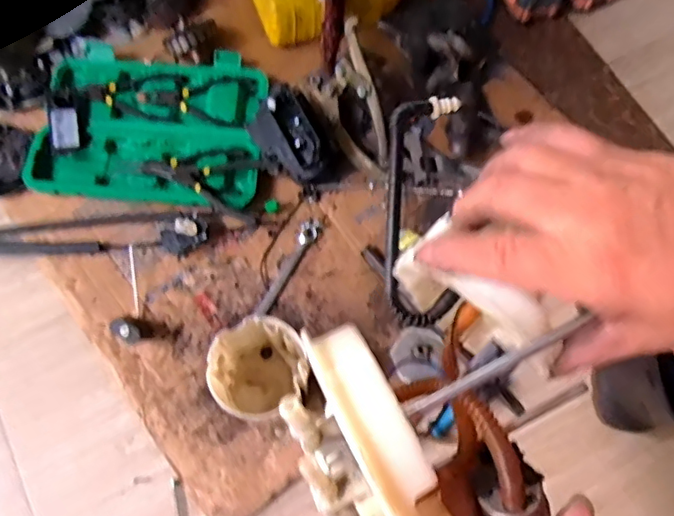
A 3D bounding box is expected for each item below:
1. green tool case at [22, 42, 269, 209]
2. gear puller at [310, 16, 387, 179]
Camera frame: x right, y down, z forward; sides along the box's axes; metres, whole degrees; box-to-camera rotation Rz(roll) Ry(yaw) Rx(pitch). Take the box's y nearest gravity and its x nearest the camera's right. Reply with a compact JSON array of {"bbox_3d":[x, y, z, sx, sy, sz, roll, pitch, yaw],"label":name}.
[{"bbox_3d":[-0.247,-0.185,0.770,0.291,0.030,0.224,6,71,0],"label":"green tool case"},{"bbox_3d":[0.019,-0.195,0.749,0.081,0.096,0.186,-15,72,-7],"label":"gear puller"}]

